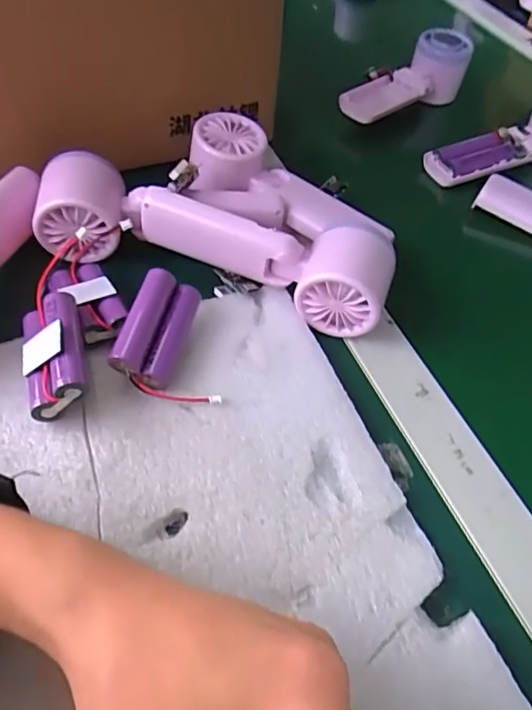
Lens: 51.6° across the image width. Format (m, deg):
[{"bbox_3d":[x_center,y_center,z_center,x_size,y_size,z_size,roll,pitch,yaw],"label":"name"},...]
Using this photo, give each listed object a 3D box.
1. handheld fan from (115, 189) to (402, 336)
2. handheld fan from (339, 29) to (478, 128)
[{"bbox_3d":[-0.008,-0.074,0.364,0.184,0.051,0.058,18,52,15],"label":"handheld fan"},{"bbox_3d":[0.135,-0.275,0.552,0.157,0.051,0.058,-36,58,-26],"label":"handheld fan"}]

